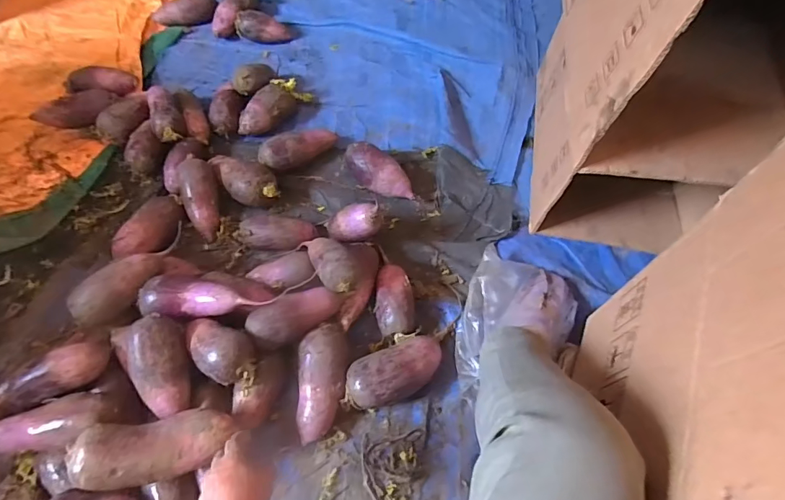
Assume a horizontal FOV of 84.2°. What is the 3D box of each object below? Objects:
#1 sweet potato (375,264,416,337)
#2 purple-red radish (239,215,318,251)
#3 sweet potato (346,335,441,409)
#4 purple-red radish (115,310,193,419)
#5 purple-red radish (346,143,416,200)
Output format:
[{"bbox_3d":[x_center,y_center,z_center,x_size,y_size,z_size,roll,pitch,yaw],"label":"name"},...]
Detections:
[{"bbox_3d":[0.002,0.088,0.754,0.067,0.056,0.119,-9,61,-7],"label":"sweet potato"},{"bbox_3d":[-0.209,-0.031,0.801,0.138,0.062,0.059,-3,63,-3],"label":"purple-red radish"},{"bbox_3d":[0.008,0.194,0.689,0.163,0.068,0.078,-22,64,-14],"label":"sweet potato"},{"bbox_3d":[-0.329,0.162,0.621,0.078,0.057,0.134,-22,65,-12],"label":"purple-red radish"},{"bbox_3d":[-0.026,-0.153,0.885,0.162,0.074,0.067,30,66,13],"label":"purple-red radish"}]

